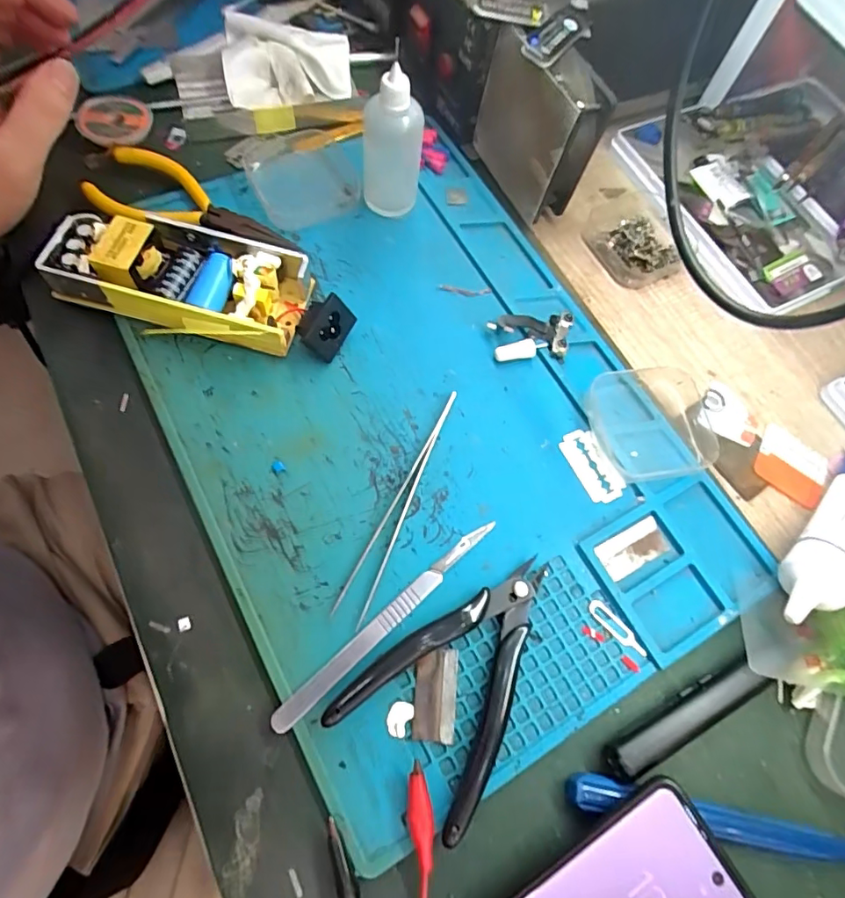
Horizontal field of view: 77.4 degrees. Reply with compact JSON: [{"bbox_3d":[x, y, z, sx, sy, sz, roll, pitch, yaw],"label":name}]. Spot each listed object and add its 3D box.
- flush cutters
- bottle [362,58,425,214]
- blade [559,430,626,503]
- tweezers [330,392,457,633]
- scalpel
[{"bbox_3d":[0.022,0.098,0.239,0.071,0.012,0.114,40,70,11],"label":"flush cutters"},{"bbox_3d":[-0.019,-0.180,0.313,0.036,0.083,0.033,-2,68,-6],"label":"bottle"},{"bbox_3d":[0.094,0.009,0.292,0.021,0.004,0.043,-26,74,-7],"label":"blade"},{"bbox_3d":[-0.012,0.025,0.271,0.014,0.005,0.131,23,67,4],"label":"tweezers"},{"bbox_3d":[-0.015,0.079,0.248,0.132,0.005,0.010,-40,76,-19],"label":"scalpel"}]

